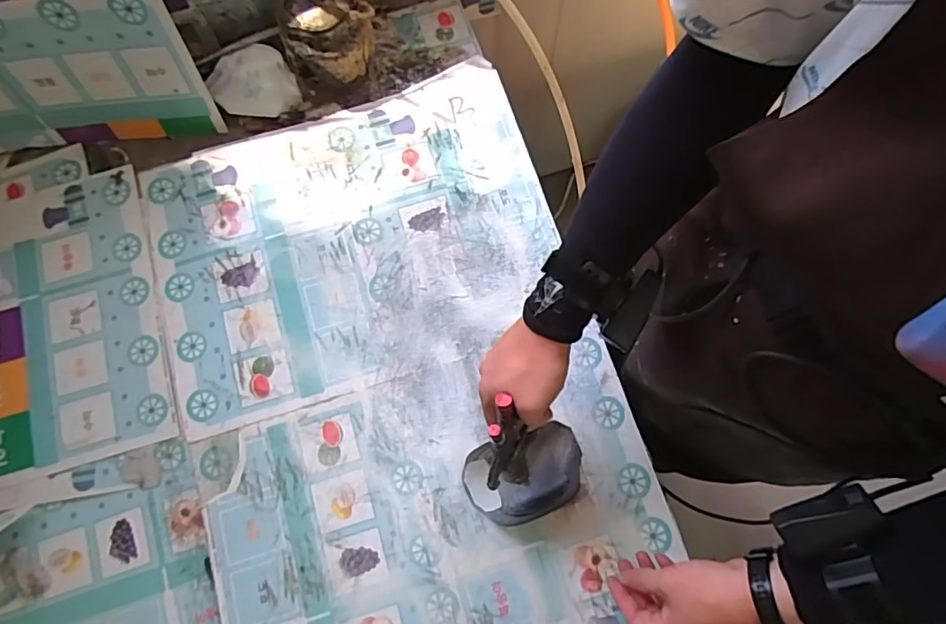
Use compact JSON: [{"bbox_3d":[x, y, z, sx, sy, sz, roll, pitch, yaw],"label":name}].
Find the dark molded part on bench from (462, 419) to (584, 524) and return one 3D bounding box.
[{"bbox_3d":[0.062,0.192,0.641,0.142,0.041,0.092,-17,76,-3],"label":"dark molded part on bench"}]

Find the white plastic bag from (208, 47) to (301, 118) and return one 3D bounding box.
[{"bbox_3d":[-0.318,-0.329,0.786,0.115,0.028,0.107,-21,77,-4],"label":"white plastic bag"}]

